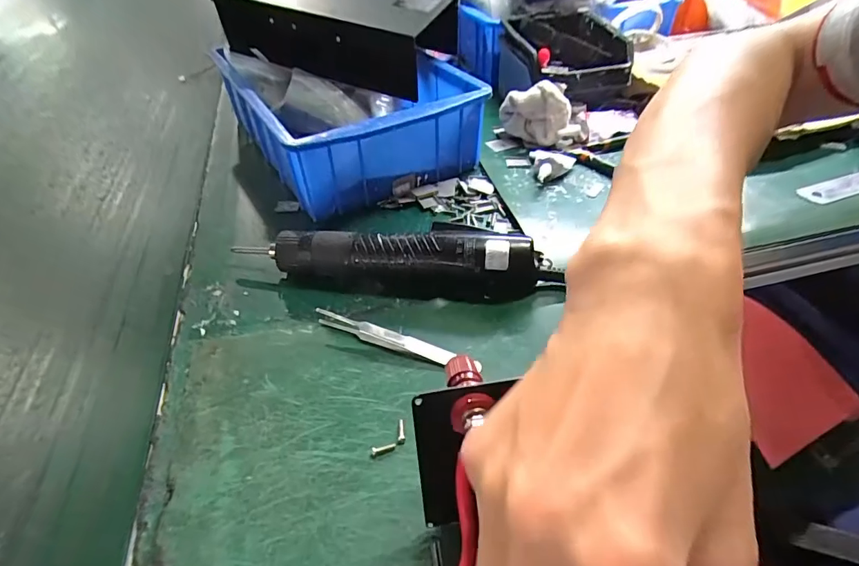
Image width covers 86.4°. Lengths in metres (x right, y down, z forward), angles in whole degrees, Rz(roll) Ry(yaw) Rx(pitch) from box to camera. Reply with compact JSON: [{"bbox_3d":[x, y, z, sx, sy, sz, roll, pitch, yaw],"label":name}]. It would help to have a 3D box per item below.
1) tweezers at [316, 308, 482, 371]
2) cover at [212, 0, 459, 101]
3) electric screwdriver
[{"bbox_3d":[-0.024,0.037,0.309,0.119,0.013,0.011,14,46,17],"label":"tweezers"},{"bbox_3d":[-0.112,-0.276,0.481,0.262,0.102,0.110,19,48,22],"label":"cover"},{"bbox_3d":[-0.036,-0.021,0.350,0.230,0.036,0.037,4,44,8],"label":"electric screwdriver"}]

